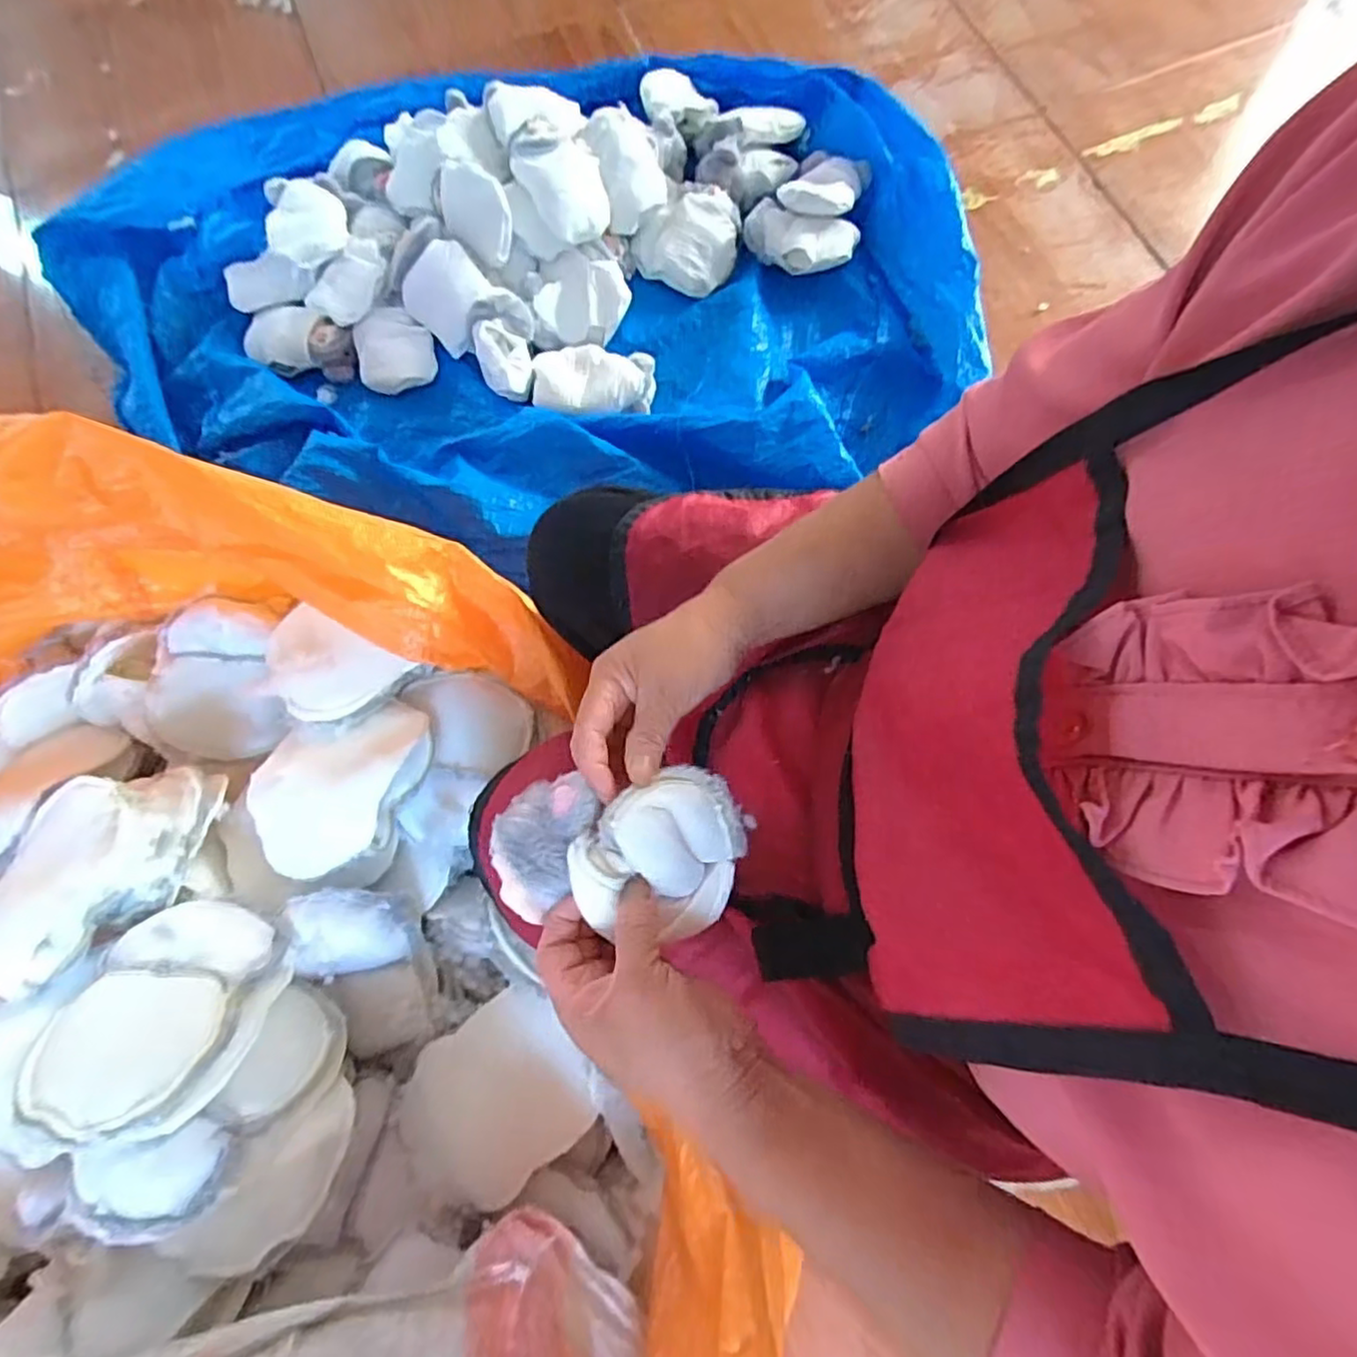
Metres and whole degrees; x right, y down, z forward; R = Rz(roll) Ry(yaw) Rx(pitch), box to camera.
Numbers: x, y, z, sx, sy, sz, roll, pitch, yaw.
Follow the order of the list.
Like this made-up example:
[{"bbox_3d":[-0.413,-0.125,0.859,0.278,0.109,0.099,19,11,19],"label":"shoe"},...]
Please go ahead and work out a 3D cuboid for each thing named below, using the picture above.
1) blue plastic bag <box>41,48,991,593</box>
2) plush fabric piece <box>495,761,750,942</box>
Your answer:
[{"bbox_3d":[-0.258,-0.613,1.040,1.350,0.182,0.865,-8,73,0],"label":"blue plastic bag"},{"bbox_3d":[-0.032,0.093,0.370,0.135,0.033,0.086,5,74,4],"label":"plush fabric piece"}]

